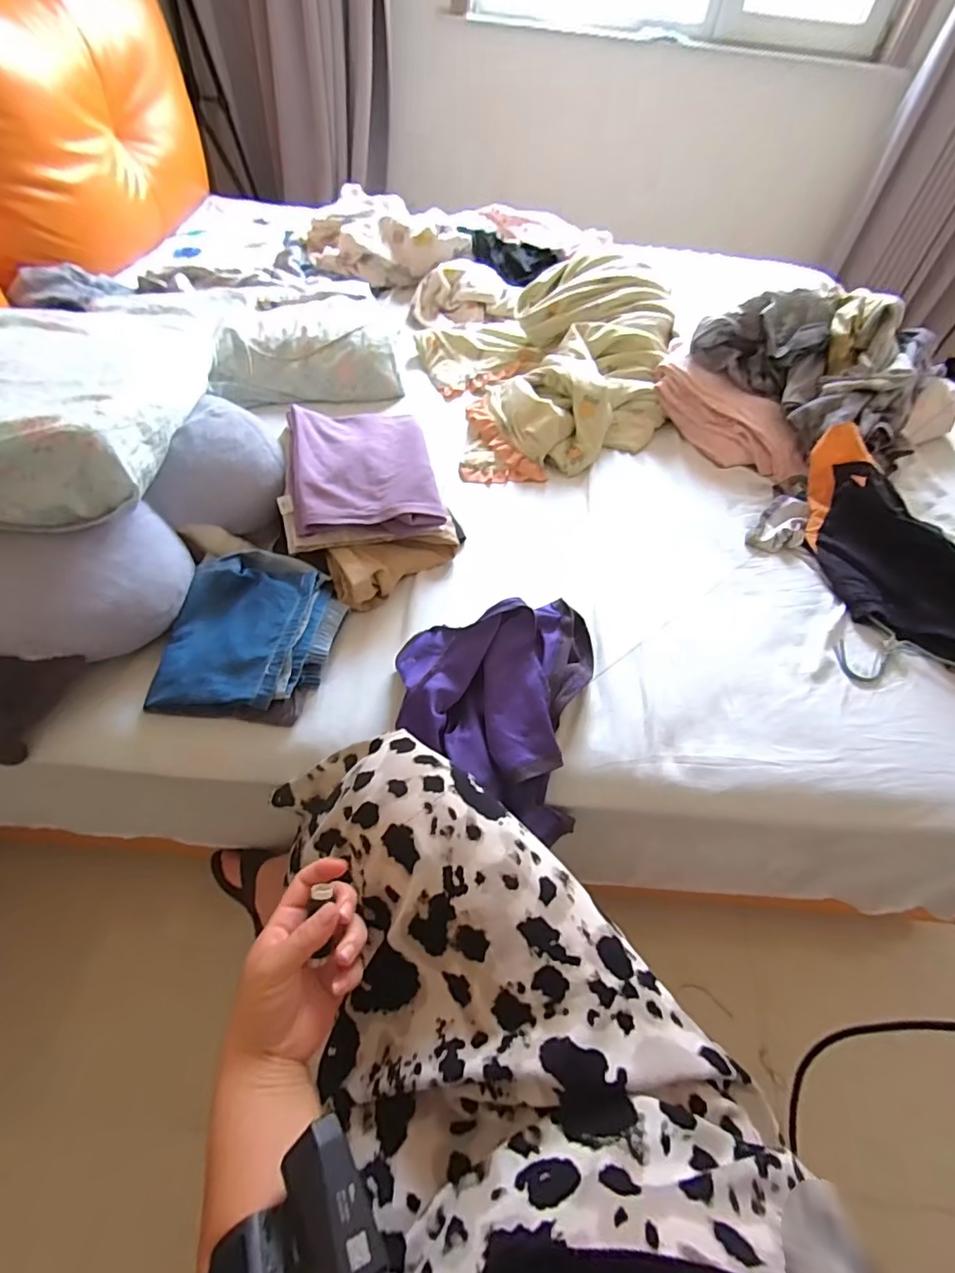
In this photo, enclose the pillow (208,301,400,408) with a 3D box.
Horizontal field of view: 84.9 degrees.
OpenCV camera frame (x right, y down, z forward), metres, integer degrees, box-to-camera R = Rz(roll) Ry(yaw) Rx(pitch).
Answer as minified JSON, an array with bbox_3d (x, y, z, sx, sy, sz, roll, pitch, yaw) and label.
[{"bbox_3d":[-0.334,-0.593,1.050,0.328,0.082,0.317,-5,55,-9],"label":"pillow"}]

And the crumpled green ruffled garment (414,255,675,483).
[{"bbox_3d":[0.141,-0.611,1.068,0.472,0.160,0.710,-5,55,-9],"label":"crumpled green ruffled garment"}]

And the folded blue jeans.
[{"bbox_3d":[-0.272,-0.010,0.643,0.186,0.055,0.224,9,54,2],"label":"folded blue jeans"}]

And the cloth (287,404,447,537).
[{"bbox_3d":[-0.168,-0.253,0.758,0.189,0.053,0.255,-9,55,-11],"label":"cloth"}]

